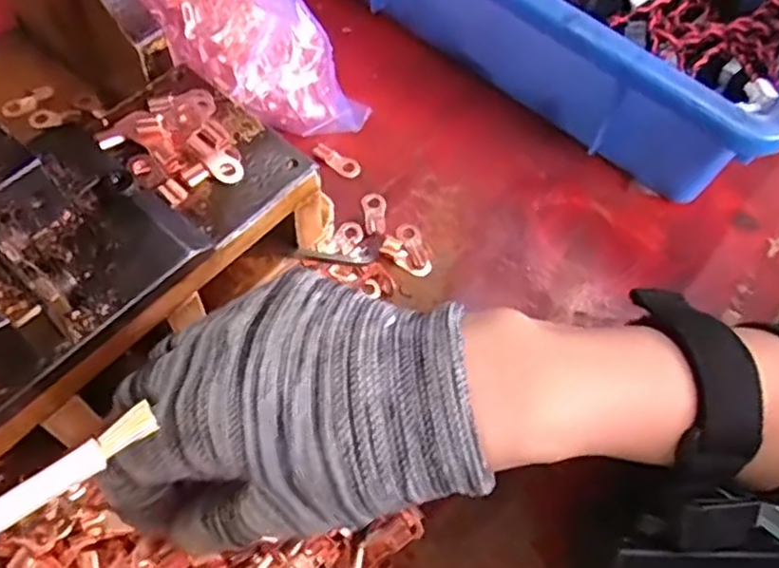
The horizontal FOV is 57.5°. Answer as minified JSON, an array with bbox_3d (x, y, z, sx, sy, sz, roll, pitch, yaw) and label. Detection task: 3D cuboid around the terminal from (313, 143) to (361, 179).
[{"bbox_3d":[-0.026,-0.064,0.362,0.025,0.004,0.012,35,65,14],"label":"terminal"}]

